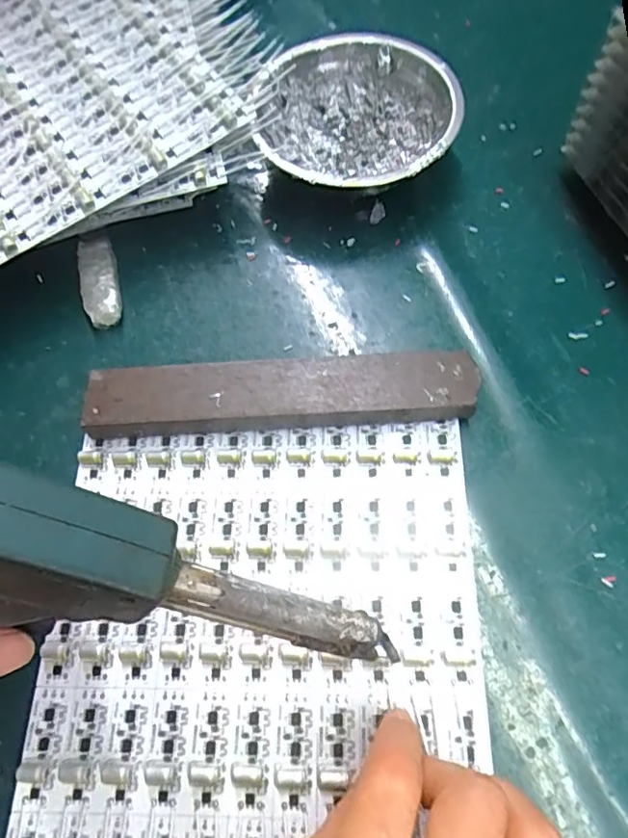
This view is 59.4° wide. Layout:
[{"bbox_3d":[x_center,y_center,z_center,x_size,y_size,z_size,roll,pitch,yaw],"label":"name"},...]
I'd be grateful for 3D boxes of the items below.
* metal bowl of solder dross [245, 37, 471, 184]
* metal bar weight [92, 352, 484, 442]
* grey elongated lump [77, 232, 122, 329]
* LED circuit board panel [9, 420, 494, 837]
[{"bbox_3d":[0.027,-0.177,0.336,0.109,0.043,0.115,-1,67,3],"label":"metal bowl of solder dross"},{"bbox_3d":[-0.018,-0.013,0.287,0.197,0.018,0.036,-3,67,2],"label":"metal bar weight"},{"bbox_3d":[-0.129,-0.085,0.328,0.022,0.010,0.069,-16,67,-4],"label":"grey elongated lump"},{"bbox_3d":[-0.024,0.104,0.246,0.191,0.005,0.208,0,67,3],"label":"LED circuit board panel"}]

